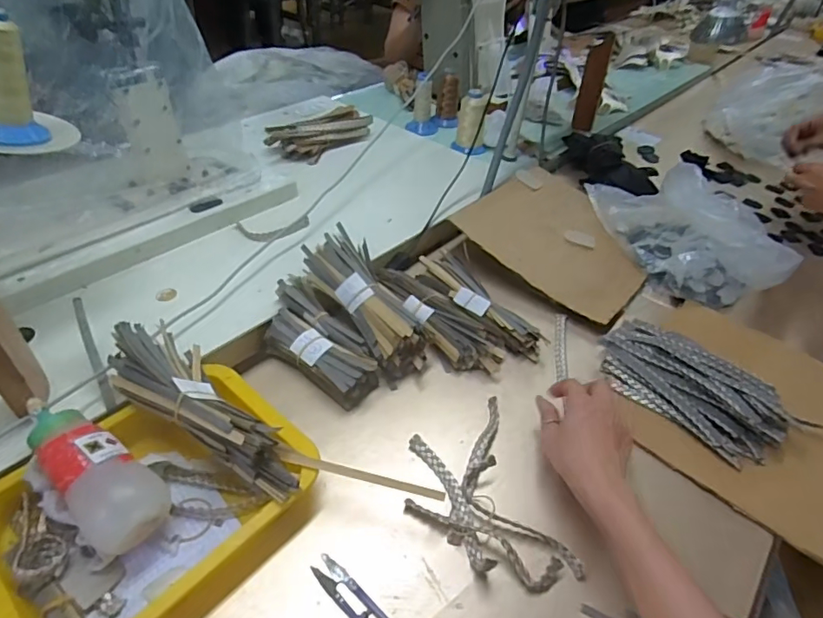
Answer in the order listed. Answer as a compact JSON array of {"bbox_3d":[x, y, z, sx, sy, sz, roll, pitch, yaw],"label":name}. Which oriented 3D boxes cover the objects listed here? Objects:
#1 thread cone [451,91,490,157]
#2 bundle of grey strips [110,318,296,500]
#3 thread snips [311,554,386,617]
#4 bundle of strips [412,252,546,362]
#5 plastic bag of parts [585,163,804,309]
[{"bbox_3d":[0.121,-0.361,0.993,0.063,0.110,0.066,14,42,10],"label":"thread cone"},{"bbox_3d":[-0.200,0.091,0.482,0.232,0.045,0.073,33,48,28],"label":"bundle of grey strips"},{"bbox_3d":[-0.043,0.243,0.422,0.101,0.005,0.021,34,49,28],"label":"thread snips"},{"bbox_3d":[0.081,-0.017,0.688,0.066,0.030,0.226,-21,48,-27],"label":"bundle of strips"},{"bbox_3d":[0.411,-0.146,0.786,0.166,0.127,0.281,-6,43,-13],"label":"plastic bag of parts"}]

